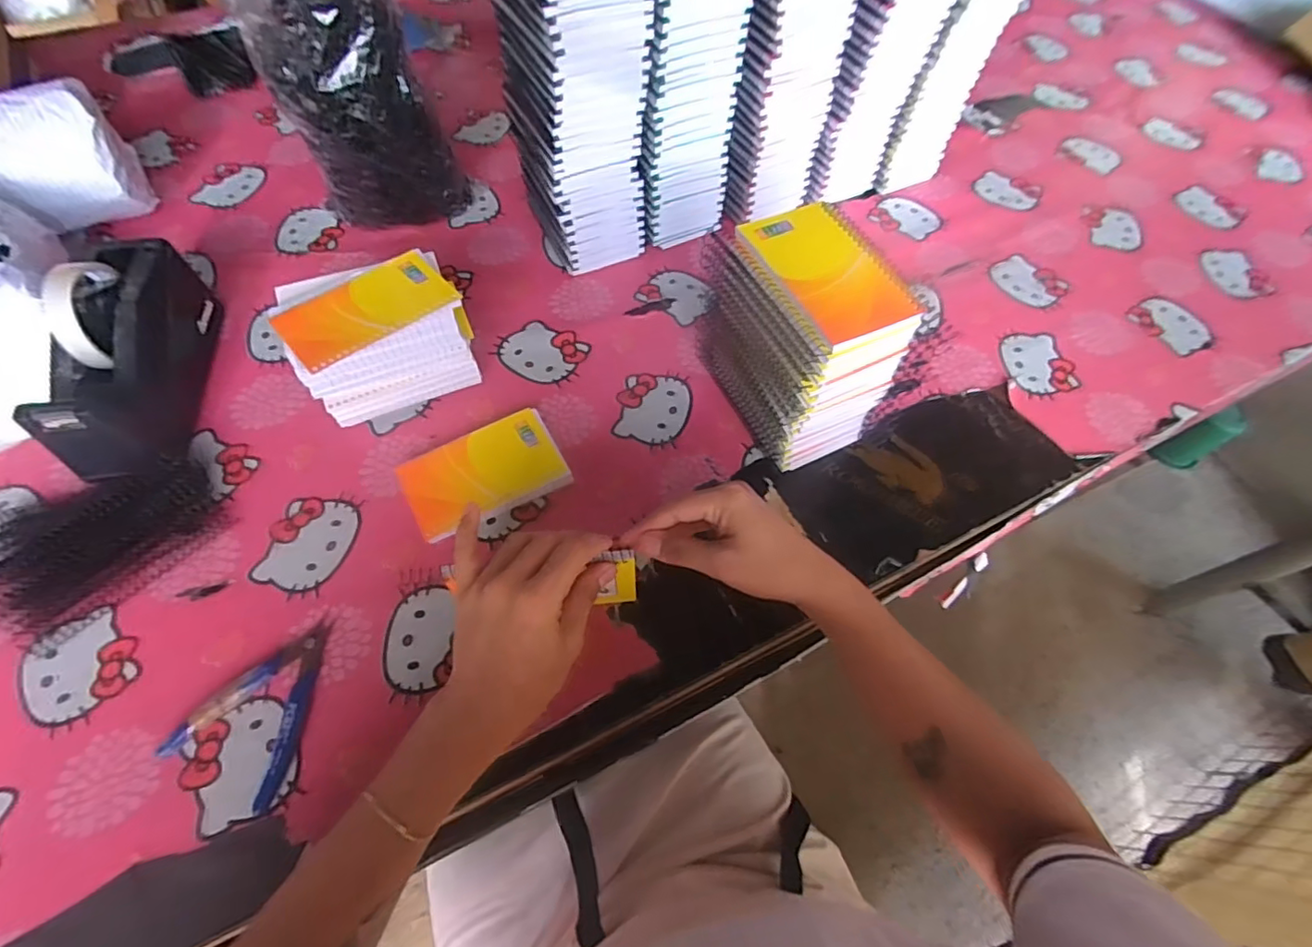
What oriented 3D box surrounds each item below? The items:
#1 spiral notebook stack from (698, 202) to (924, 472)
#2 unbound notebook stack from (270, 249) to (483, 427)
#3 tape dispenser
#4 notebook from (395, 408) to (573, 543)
[{"bbox_3d":[0.117,-0.107,0.487,0.089,0.170,0.143,-22,63,-13],"label":"spiral notebook stack"},{"bbox_3d":[-0.239,-0.116,0.513,0.140,0.108,0.104,-31,66,-18],"label":"unbound notebook stack"},{"bbox_3d":[-0.448,-0.097,0.490,0.078,0.105,0.205,-11,61,-8],"label":"tape dispenser"},{"bbox_3d":[-0.149,-0.001,0.508,0.133,0.014,0.080,-26,64,-16],"label":"notebook"}]

